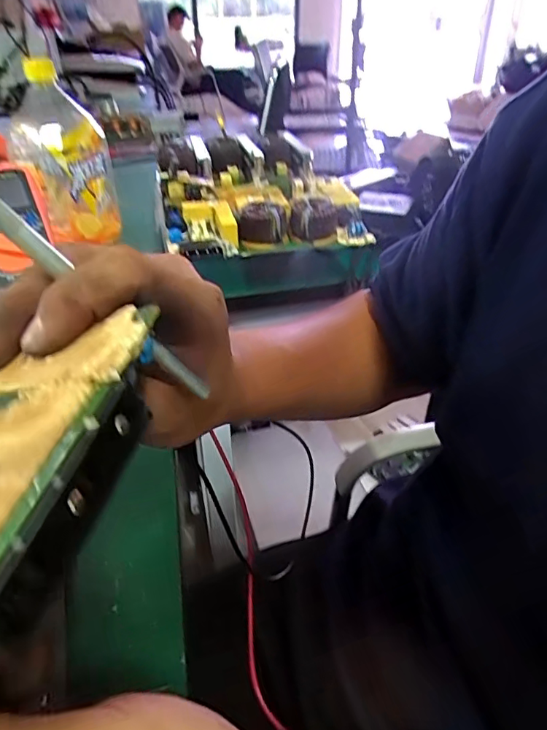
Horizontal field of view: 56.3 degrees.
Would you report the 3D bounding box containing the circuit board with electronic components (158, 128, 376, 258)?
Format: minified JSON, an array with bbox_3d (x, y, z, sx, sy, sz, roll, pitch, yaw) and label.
[{"bbox_3d":[-0.033,-0.214,0.612,0.197,0.047,0.318,-8,34,-11],"label":"circuit board with electronic components"}]

